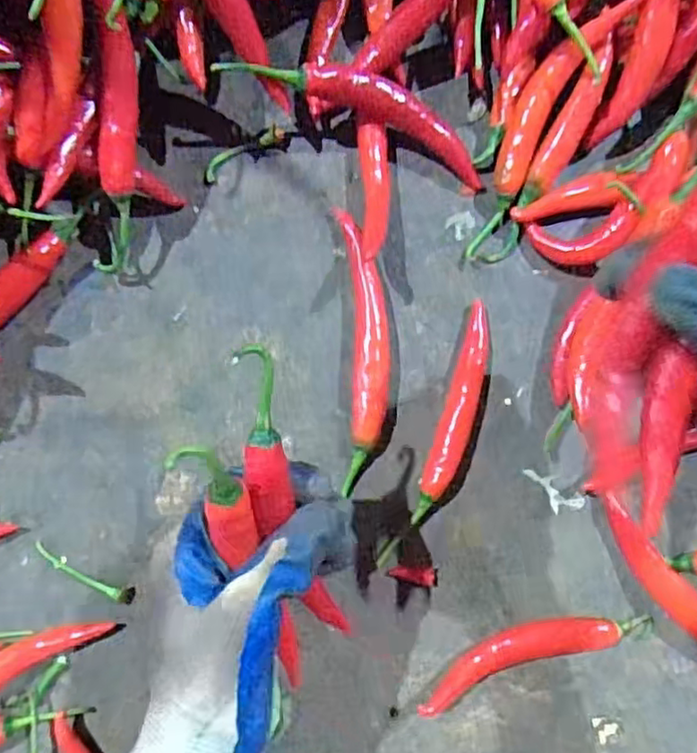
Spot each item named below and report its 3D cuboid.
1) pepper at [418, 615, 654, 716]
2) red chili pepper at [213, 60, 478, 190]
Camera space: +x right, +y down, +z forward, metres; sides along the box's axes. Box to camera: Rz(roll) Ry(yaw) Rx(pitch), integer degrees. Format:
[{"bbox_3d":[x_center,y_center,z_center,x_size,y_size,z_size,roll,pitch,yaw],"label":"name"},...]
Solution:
[{"bbox_3d":[0.111,0.161,0.381,0.145,0.024,0.031,-15,87,-3],"label":"pepper"},{"bbox_3d":[0.011,-0.160,0.381,0.164,0.016,0.033,19,86,-16],"label":"red chili pepper"}]

